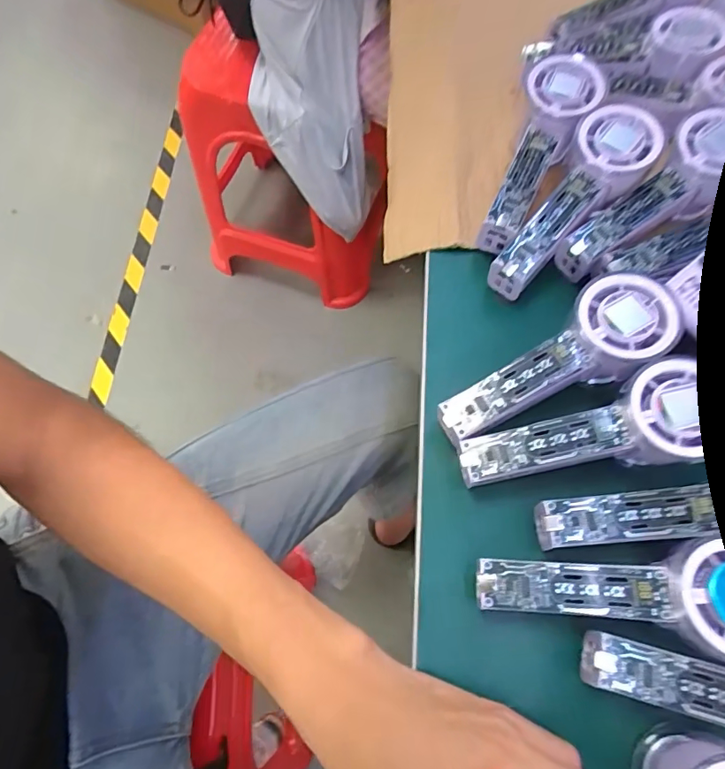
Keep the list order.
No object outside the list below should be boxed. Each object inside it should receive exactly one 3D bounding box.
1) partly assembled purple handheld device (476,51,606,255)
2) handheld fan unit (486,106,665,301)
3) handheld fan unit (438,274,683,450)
[{"bbox_3d":[0.123,-0.167,0.361,0.051,0.027,0.149,23,85,9],"label":"partly assembled purple handheld device"},{"bbox_3d":[0.144,-0.126,0.350,0.049,0.025,0.151,41,91,15],"label":"handheld fan unit"},{"bbox_3d":[0.115,-0.011,0.307,0.150,0.028,0.051,-30,70,3],"label":"handheld fan unit"}]

